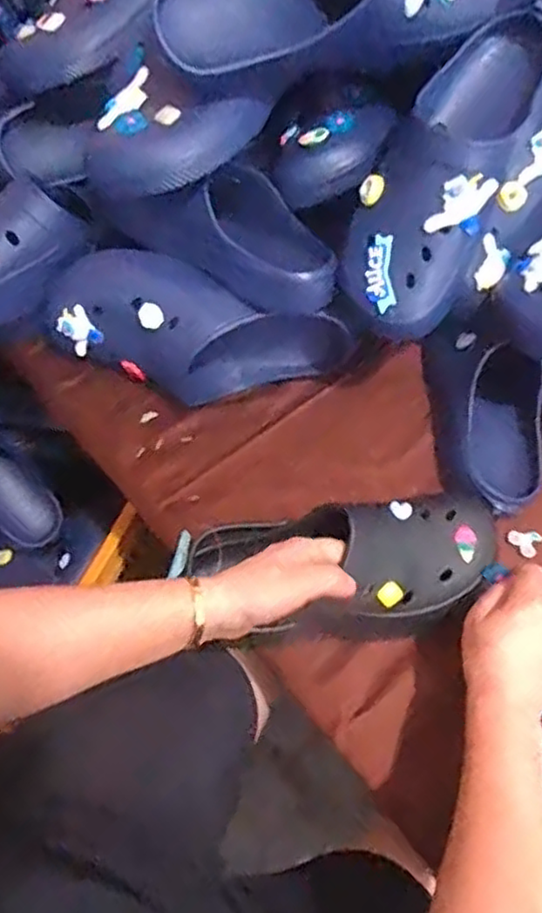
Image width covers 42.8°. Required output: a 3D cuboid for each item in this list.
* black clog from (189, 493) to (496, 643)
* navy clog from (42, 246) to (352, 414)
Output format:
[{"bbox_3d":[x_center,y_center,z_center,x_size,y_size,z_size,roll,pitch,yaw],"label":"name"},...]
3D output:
[{"bbox_3d":[0.067,0.092,0.573,0.245,0.095,0.100,-9,64,-5],"label":"black clog"},{"bbox_3d":[-0.074,-0.115,0.654,0.289,0.117,0.089,10,64,4],"label":"navy clog"}]

